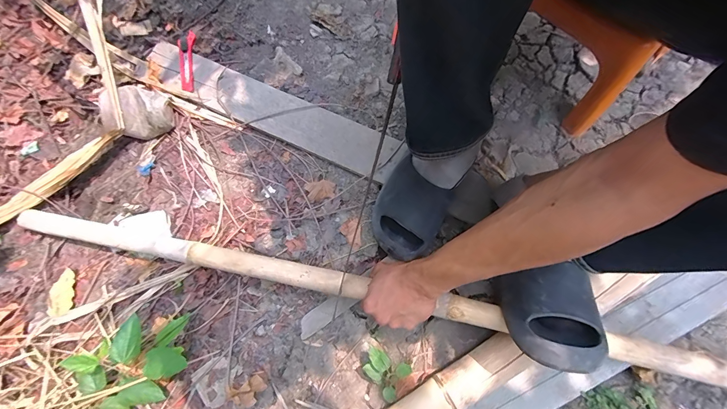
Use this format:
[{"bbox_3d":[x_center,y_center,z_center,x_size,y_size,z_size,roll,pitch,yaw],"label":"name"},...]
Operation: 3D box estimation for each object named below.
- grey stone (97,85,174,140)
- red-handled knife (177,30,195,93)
[{"bbox_3d":[-0.435,-0.175,0.625,0.121,0.080,0.086,-23,72,-8],"label":"grey stone"},{"bbox_3d":[-0.368,-0.295,0.671,0.031,0.020,0.140,-5,70,-2],"label":"red-handled knife"}]

